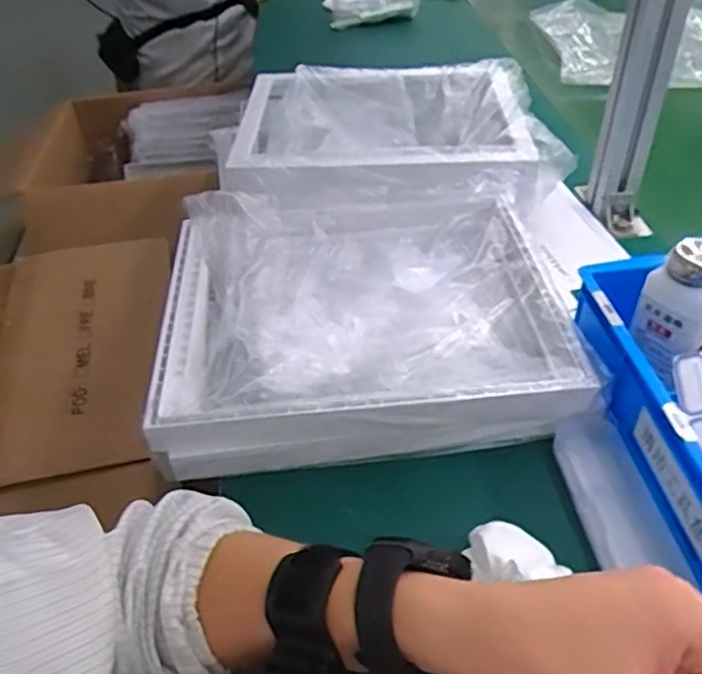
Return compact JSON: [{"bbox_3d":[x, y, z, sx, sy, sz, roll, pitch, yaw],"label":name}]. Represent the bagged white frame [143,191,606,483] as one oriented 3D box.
[{"bbox_3d":[0.007,-0.025,0.573,0.329,0.067,0.273,-6,41,-3],"label":"bagged white frame"}]

